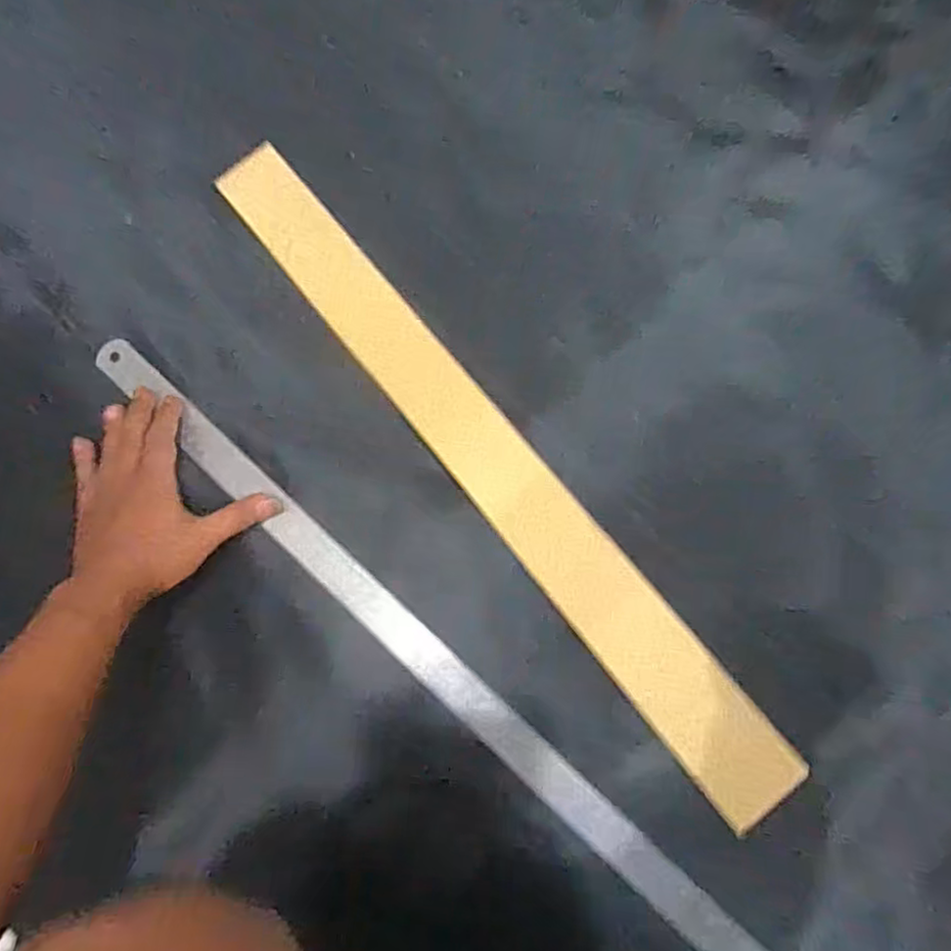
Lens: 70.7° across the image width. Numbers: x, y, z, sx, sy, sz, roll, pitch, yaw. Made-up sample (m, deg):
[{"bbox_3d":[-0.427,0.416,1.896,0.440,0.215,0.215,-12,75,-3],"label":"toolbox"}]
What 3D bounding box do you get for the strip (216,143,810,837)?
[{"bbox_3d":[0.011,-0.014,0.515,0.066,0.007,0.628,-39,82,2],"label":"strip"}]

